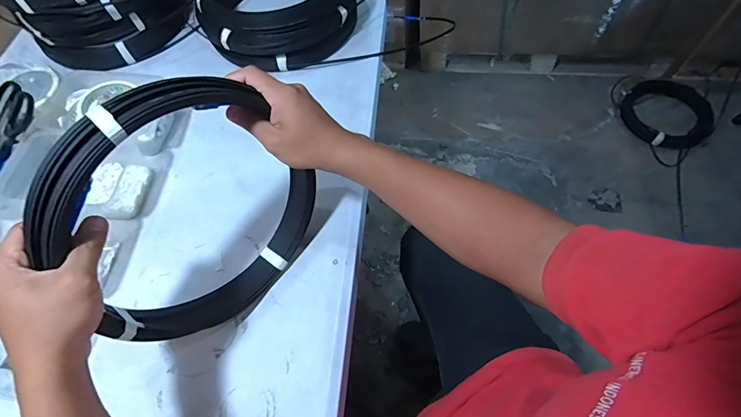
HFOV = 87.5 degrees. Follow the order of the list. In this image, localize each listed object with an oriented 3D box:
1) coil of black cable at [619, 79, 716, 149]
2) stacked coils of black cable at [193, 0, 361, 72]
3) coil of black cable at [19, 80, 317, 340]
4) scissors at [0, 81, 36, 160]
[{"bbox_3d":[1.104,-0.360,1.449,0.296,0.073,0.300,-2,61,3],"label":"coil of black cable"},{"bbox_3d":[-0.167,-0.391,0.711,0.270,0.103,0.275,-2,61,3],"label":"stacked coils of black cable"},{"bbox_3d":[-0.173,0.016,0.404,0.043,0.286,0.267,34,86,30],"label":"coil of black cable"},{"bbox_3d":[-0.549,-0.107,0.578,0.061,0.029,0.167,39,102,22],"label":"scissors"}]

